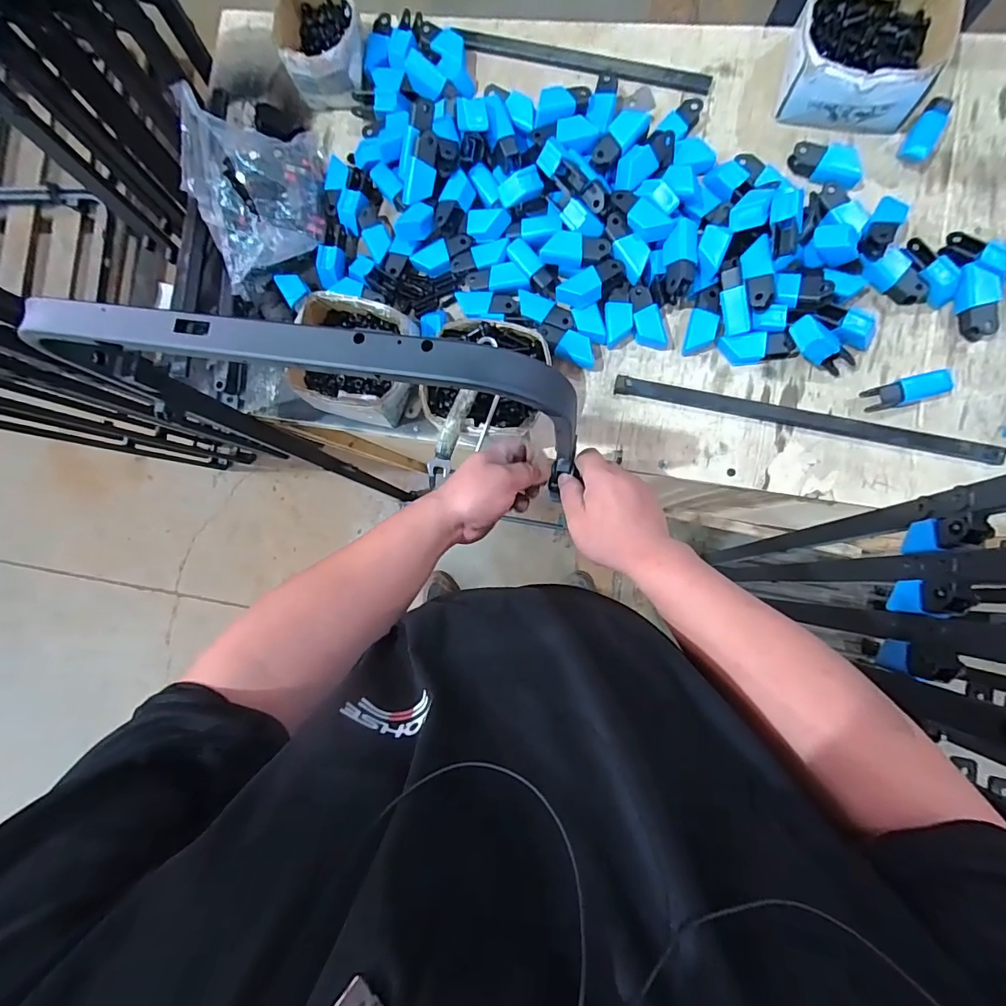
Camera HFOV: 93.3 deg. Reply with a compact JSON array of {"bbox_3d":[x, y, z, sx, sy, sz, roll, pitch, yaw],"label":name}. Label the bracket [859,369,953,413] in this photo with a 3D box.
[{"bbox_3d":[0.471,-0.130,0.557,0.086,0.033,0.029,-15,85,6],"label":"bracket"}]

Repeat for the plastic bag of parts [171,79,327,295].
[{"bbox_3d":[-0.338,-0.429,0.636,0.167,0.103,0.237,-10,85,7],"label":"plastic bag of parts"}]

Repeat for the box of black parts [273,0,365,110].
[{"bbox_3d":[-0.246,-0.635,0.661,0.114,0.070,0.139,-16,84,6],"label":"box of black parts"}]

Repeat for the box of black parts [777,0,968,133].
[{"bbox_3d":[0.436,-0.552,0.575,0.165,0.079,0.177,16,89,8],"label":"box of black parts"}]

